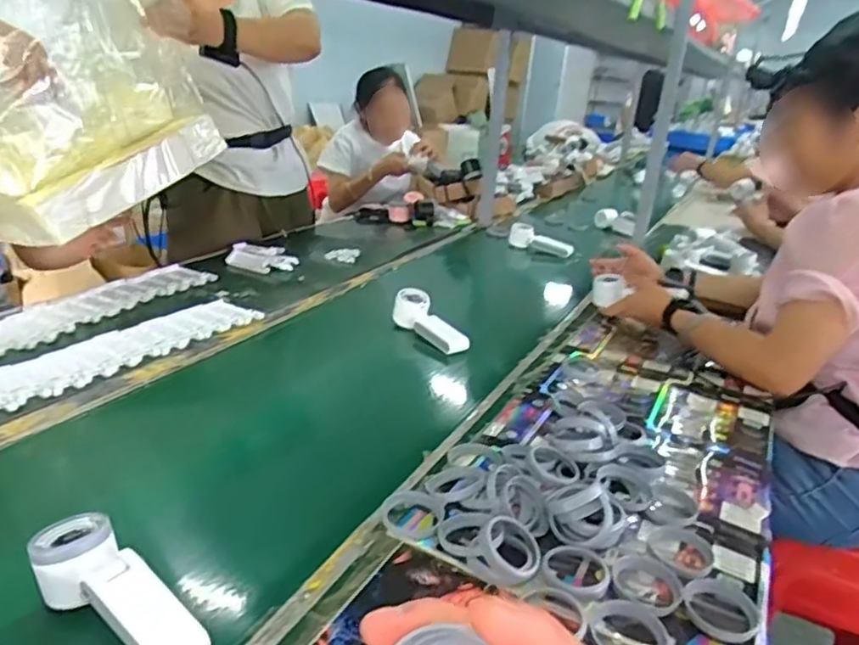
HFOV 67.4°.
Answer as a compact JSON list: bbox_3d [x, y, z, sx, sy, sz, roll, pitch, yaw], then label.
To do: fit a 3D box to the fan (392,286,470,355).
[{"bbox_3d":[0.003,-0.003,1.060,0.047,0.064,0.166,-11,26,-35],"label":"fan"}]

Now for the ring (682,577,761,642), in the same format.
[{"bbox_3d":[0.240,0.236,0.533,0.060,0.013,0.060,5,21,-2],"label":"ring"}]

